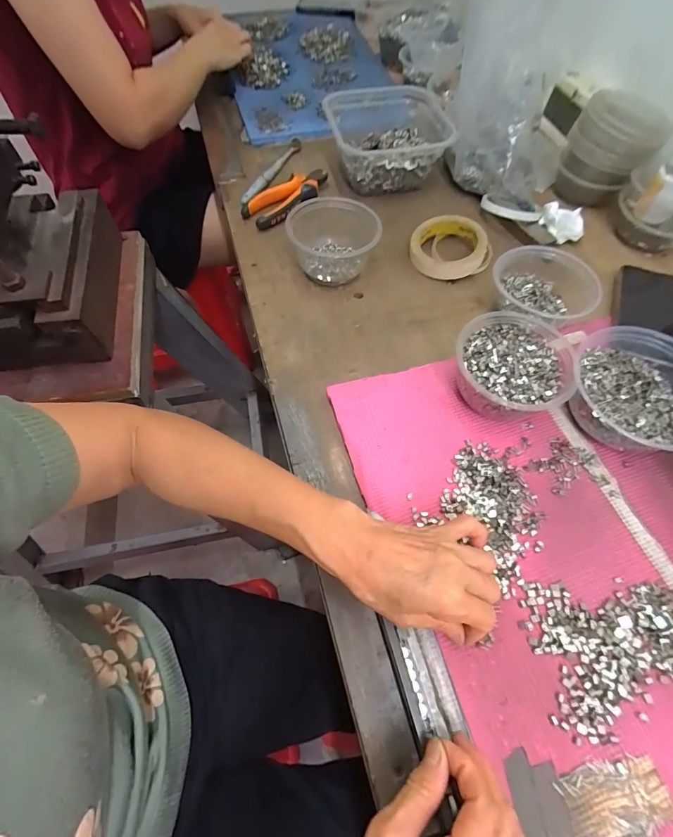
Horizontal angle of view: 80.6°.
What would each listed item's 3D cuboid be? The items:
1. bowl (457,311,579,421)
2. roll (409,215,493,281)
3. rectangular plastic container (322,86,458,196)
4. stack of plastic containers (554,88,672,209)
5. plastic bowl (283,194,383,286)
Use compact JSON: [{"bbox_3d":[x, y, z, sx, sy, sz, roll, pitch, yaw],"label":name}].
[{"bbox_3d":[0.181,-0.052,0.413,0.109,0.056,0.117,1,62,-1],"label":"bowl"},{"bbox_3d":[0.152,-0.234,0.543,0.102,0.030,0.102,1,62,-1],"label":"roll"},{"bbox_3d":[0.085,-0.443,0.617,0.190,0.066,0.186,-5,62,-4],"label":"rectangular plastic container"},{"bbox_3d":[0.386,-0.375,0.570,0.108,0.114,0.097,34,66,16],"label":"stack of plastic containers"},{"bbox_3d":[-0.003,-0.229,0.511,0.108,0.059,0.113,1,62,-1],"label":"plastic bowl"}]

